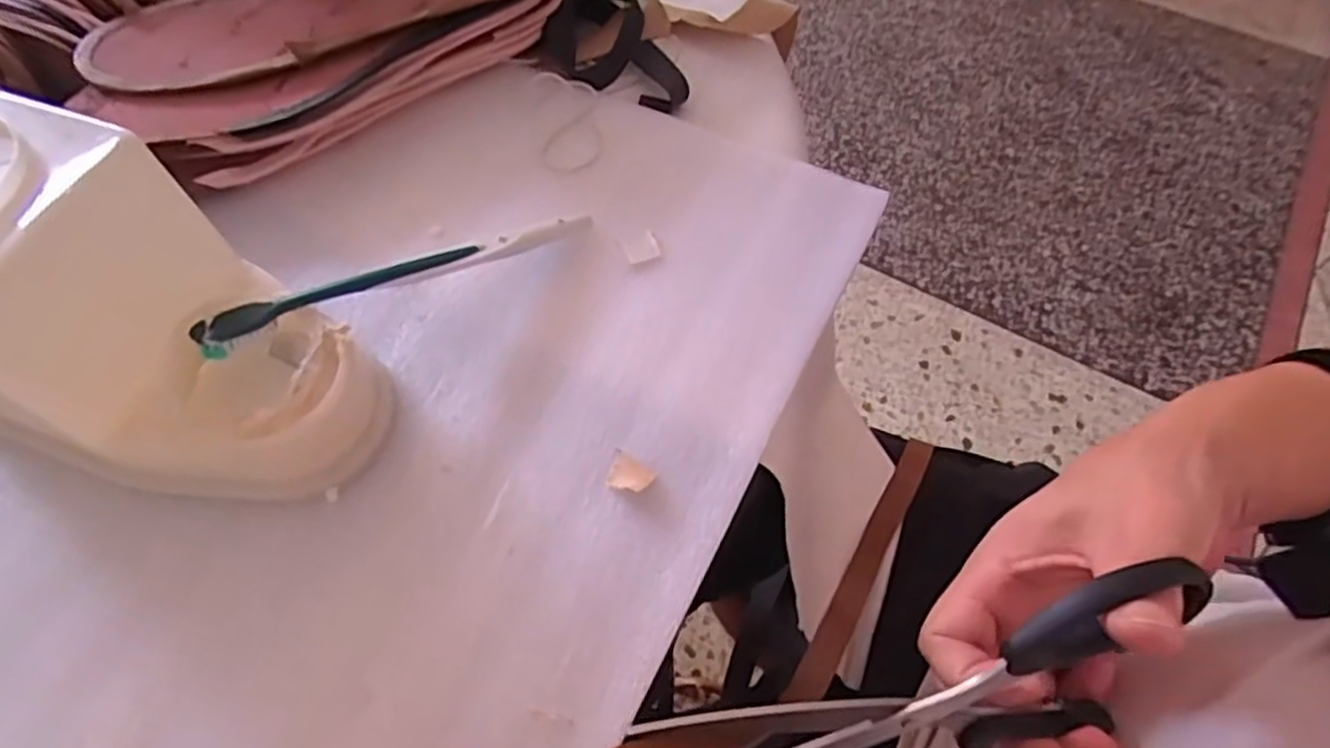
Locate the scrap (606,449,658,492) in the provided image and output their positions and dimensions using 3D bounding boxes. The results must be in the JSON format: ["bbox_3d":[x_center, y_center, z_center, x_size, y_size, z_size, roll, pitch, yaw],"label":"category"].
[{"bbox_3d":[-0.015,0.043,0.319,0.020,0.006,0.016,28,64,14],"label":"scrap"}]

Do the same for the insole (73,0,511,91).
[{"bbox_3d":[-0.190,-0.204,0.415,0.248,0.013,0.075,-22,67,-11],"label":"insole"}]

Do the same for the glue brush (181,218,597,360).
[{"bbox_3d":[-0.116,-0.046,0.345,0.184,0.014,0.014,-24,63,-31],"label":"glue brush"}]

